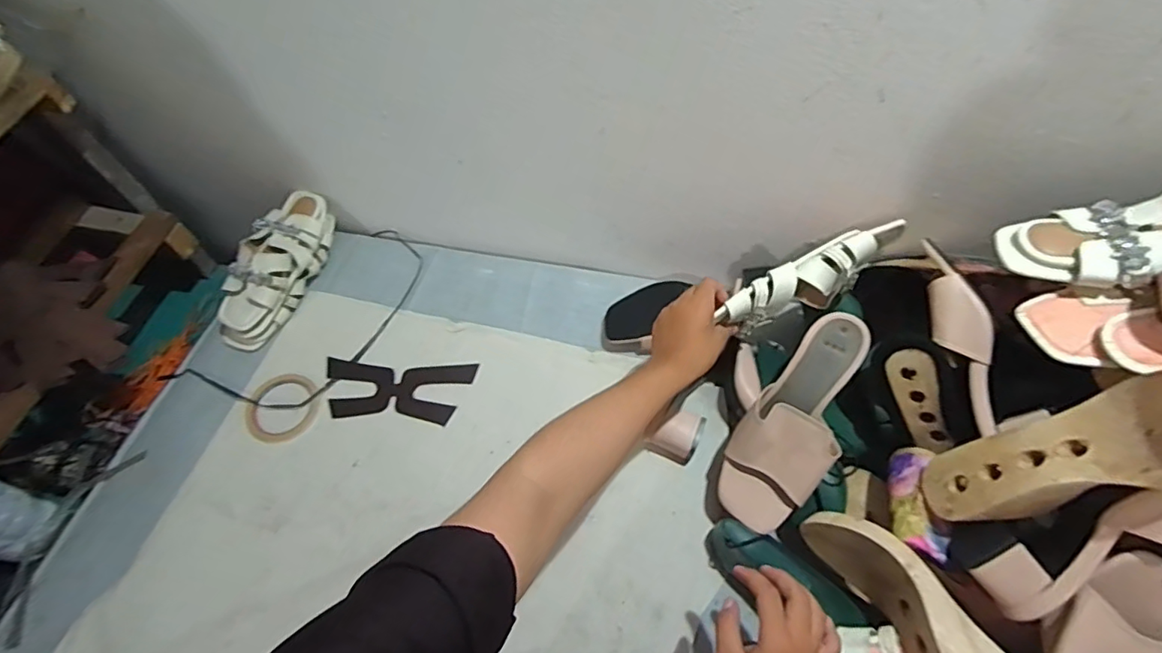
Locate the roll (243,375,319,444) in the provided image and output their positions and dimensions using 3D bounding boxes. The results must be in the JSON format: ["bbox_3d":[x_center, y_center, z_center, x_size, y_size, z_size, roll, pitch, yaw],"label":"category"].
[{"bbox_3d":[-0.410,0.111,0.765,0.098,0.011,0.098,-2,57,3],"label":"roll"}]

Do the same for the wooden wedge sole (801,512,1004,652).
[{"bbox_3d":[0.306,0.265,0.502,0.080,0.086,0.234,-21,44,-9],"label":"wooden wedge sole"}]

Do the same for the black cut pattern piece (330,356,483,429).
[{"bbox_3d":[-0.254,0.089,0.776,0.205,0.006,0.088,3,59,1],"label":"black cut pattern piece"}]

